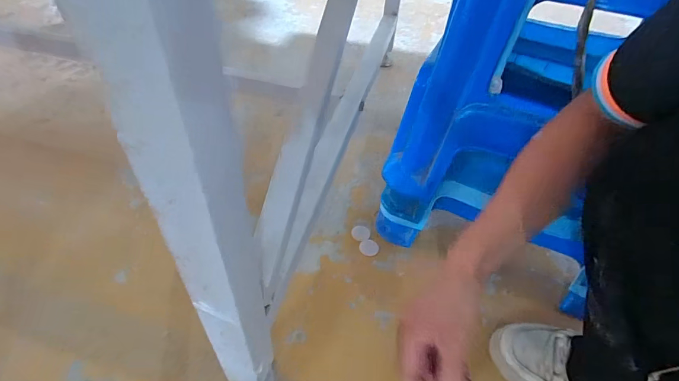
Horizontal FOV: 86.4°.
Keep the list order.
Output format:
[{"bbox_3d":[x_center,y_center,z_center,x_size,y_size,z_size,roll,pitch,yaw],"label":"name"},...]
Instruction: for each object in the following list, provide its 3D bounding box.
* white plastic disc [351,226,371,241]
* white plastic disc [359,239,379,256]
[{"bbox_3d":[0.037,0.074,0.626,0.032,0.008,0.030,2,47,-2],"label":"white plastic disc"},{"bbox_3d":[0.049,0.096,0.607,0.032,0.005,0.030,2,47,-2],"label":"white plastic disc"}]

